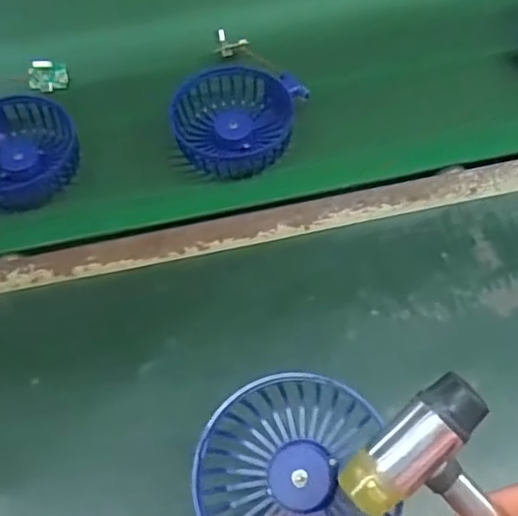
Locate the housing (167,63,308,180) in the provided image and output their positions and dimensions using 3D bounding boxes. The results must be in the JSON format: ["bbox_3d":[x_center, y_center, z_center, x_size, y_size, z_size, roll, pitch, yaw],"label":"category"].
[{"bbox_3d":[-0.019,-0.102,0.459,0.089,0.028,0.086,-1,60,1],"label":"housing"}]

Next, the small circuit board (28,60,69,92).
[{"bbox_3d":[-0.171,-0.148,0.509,0.030,0.023,0.007,-1,31,-19],"label":"small circuit board"}]

